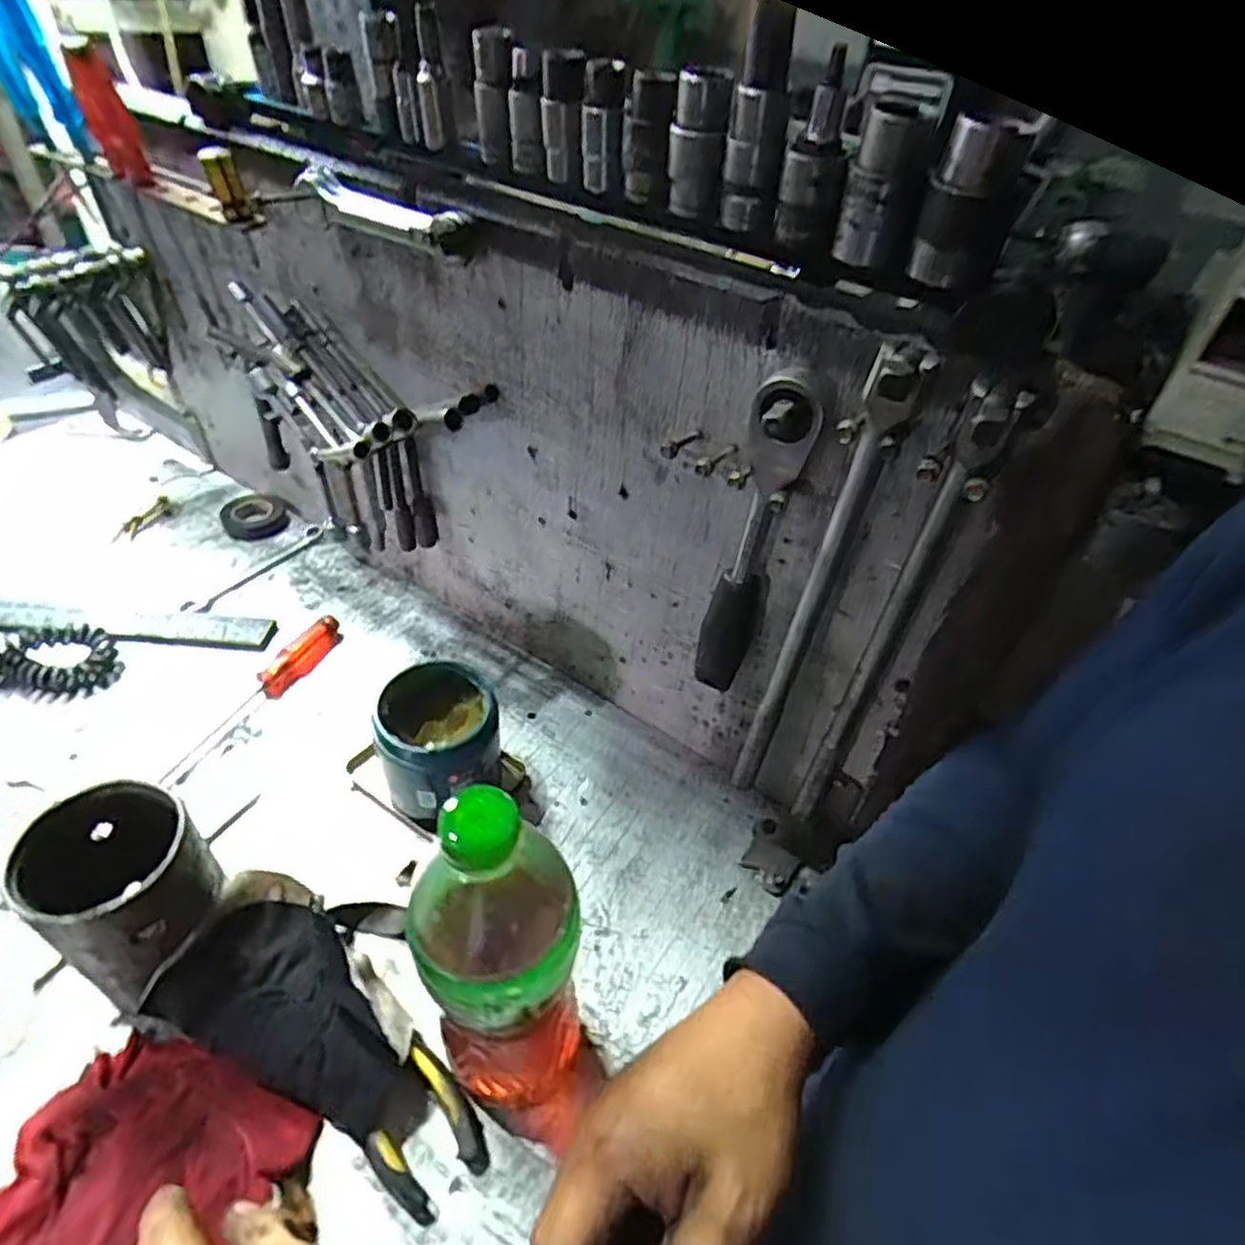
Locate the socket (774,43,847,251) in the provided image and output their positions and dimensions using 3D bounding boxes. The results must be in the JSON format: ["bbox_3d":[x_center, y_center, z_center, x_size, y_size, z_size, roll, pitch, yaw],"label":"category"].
[{"bbox_3d":[0.088,-0.210,0.327,0.026,0.075,0.022,12,43,5],"label":"socket"}]

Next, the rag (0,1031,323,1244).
[{"bbox_3d":[-0.265,0.301,0.381,0.136,0.033,0.139,20,45,13],"label":"rag"}]

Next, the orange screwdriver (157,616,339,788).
[{"bbox_3d":[-0.320,0.062,0.644,0.028,0.027,0.197,22,45,14],"label":"orange screwdriver"}]

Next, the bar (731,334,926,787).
[{"bbox_3d":[0.110,0.002,0.440,0.021,0.341,0.031,19,44,12],"label":"bar"}]

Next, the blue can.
[{"bbox_3d":[-0.140,0.097,0.566,0.085,0.106,0.093,4,43,-4],"label":"blue can"}]

